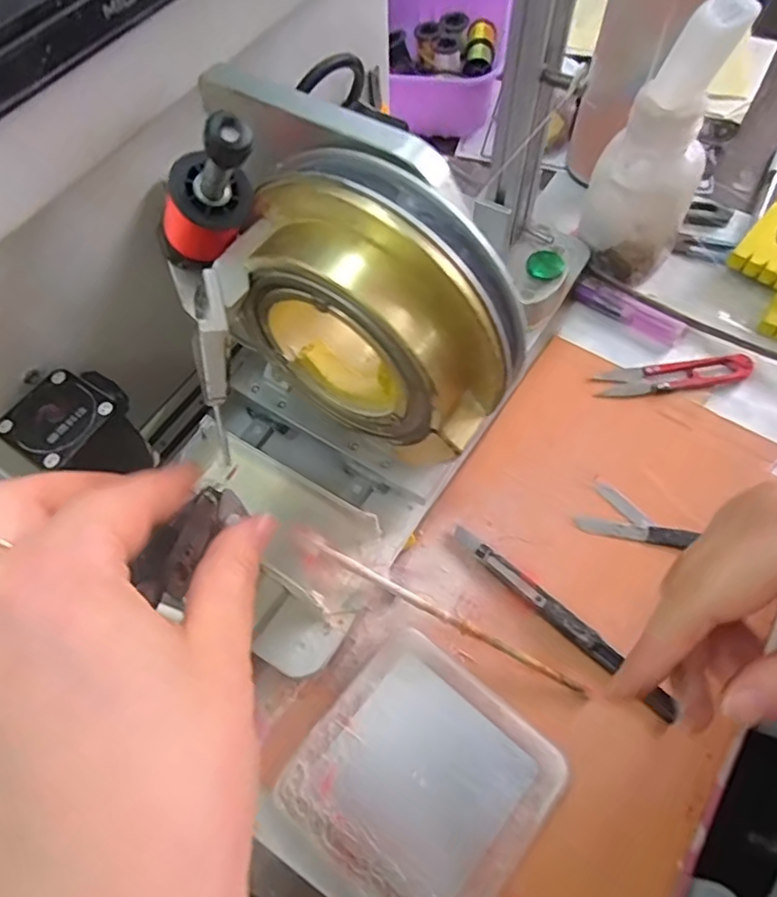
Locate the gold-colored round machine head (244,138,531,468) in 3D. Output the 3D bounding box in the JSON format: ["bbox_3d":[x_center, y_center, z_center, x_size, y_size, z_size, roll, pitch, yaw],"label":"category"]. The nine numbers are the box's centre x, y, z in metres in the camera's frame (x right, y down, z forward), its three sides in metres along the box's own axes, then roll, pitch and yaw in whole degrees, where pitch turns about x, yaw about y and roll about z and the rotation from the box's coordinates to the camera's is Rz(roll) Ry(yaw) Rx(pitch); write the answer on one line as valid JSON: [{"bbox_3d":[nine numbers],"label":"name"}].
[{"bbox_3d":[-0.004,-0.047,0.218,0.104,0.089,0.048,26,65,14],"label":"gold-colored round machine head"}]

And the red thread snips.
[{"bbox_3d":[0.185,-0.048,0.388,0.100,0.011,0.022,-4,62,-1],"label":"red thread snips"}]

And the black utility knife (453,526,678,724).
[{"bbox_3d":[0.091,0.089,0.319,0.139,0.007,0.011,40,69,19],"label":"black utility knife"}]

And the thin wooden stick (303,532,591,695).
[{"bbox_3d":[0.029,0.087,0.309,0.162,0.013,0.008,29,65,1],"label":"thin wooden stick"}]

